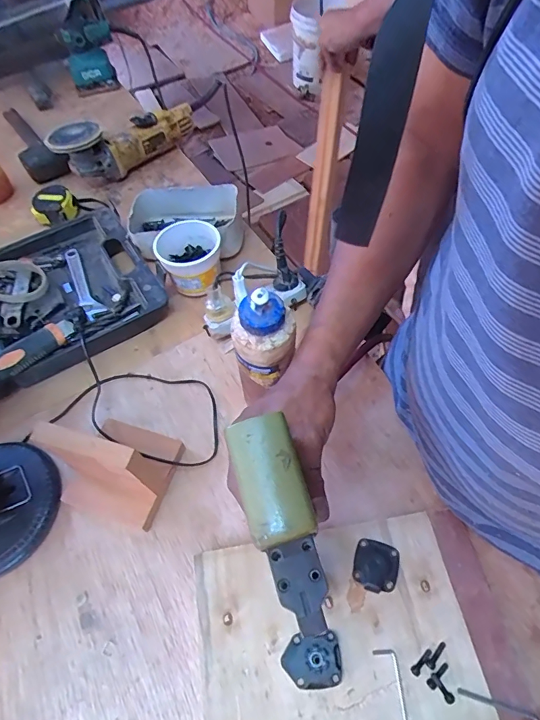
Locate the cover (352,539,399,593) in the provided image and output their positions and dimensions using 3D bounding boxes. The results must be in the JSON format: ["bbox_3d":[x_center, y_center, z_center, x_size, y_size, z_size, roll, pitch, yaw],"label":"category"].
[{"bbox_3d":[0.106,0.206,0.433,0.042,0.007,0.046,15,60,13],"label":"cover"}]

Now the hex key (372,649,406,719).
[{"bbox_3d":[0.110,0.291,0.377,0.019,0.004,0.067,-11,57,-3],"label":"hex key"}]

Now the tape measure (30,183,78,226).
[{"bbox_3d":[-0.385,-0.271,0.773,0.075,0.051,0.067,-33,61,-16],"label":"tape measure"}]

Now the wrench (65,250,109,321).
[{"bbox_3d":[-0.288,-0.115,0.667,0.031,0.017,0.177,-29,60,-14],"label":"wrench"}]

